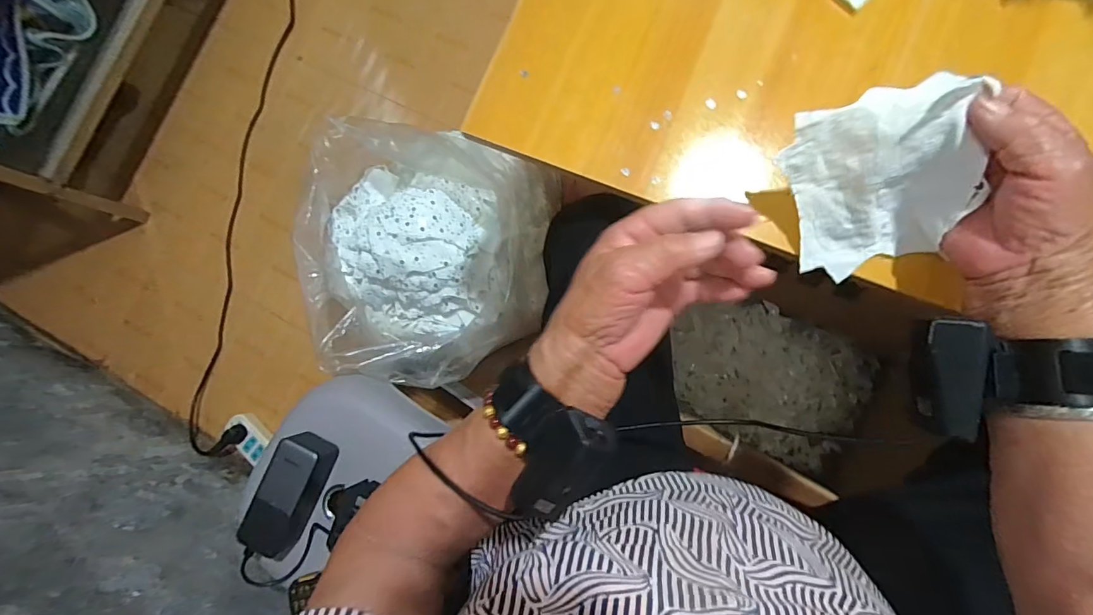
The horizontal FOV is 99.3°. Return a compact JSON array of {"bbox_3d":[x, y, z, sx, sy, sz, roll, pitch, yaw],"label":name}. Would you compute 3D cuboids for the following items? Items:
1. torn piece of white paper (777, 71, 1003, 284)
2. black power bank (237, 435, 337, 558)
[{"bbox_3d":[0.216,-0.080,0.303,0.096,0.029,0.116,-4,124,32],"label":"torn piece of white paper"},{"bbox_3d":[-0.313,0.227,0.564,0.058,0.054,0.140,20,87,9],"label":"black power bank"}]

